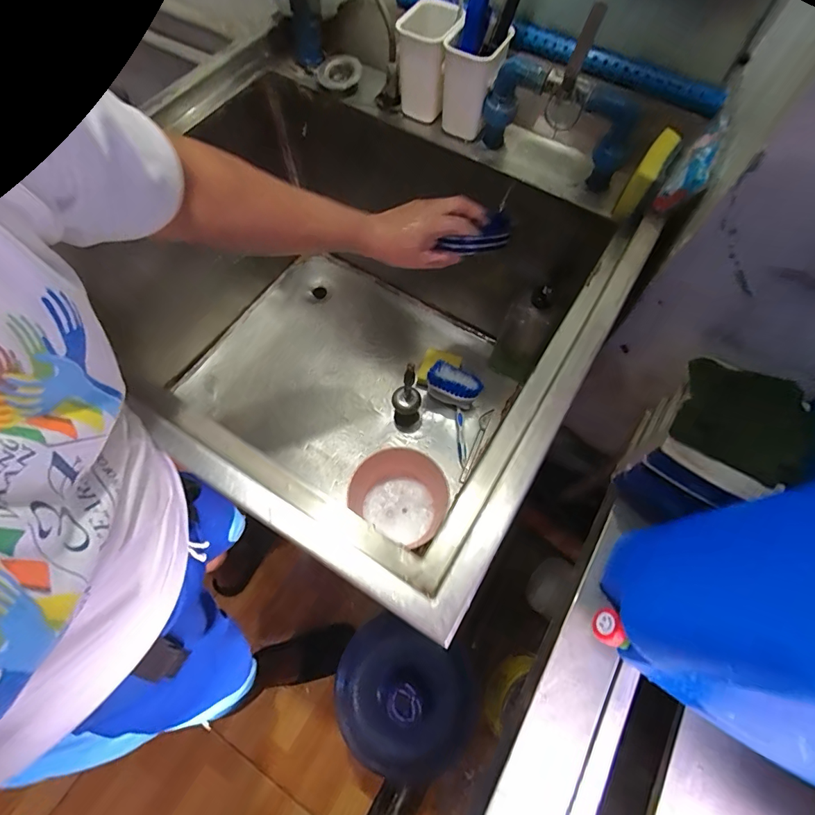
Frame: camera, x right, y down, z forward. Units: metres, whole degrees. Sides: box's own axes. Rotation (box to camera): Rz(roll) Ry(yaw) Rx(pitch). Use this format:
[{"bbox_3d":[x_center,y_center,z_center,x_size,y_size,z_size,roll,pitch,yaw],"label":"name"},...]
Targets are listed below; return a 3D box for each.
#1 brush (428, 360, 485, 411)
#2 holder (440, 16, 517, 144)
[{"bbox_3d":[0.095,-0.045,0.879,0.108,0.064,0.068,29,69,11],"label":"brush"},{"bbox_3d":[0.090,-0.451,0.608,0.076,0.111,0.080,22,68,8],"label":"holder"}]

